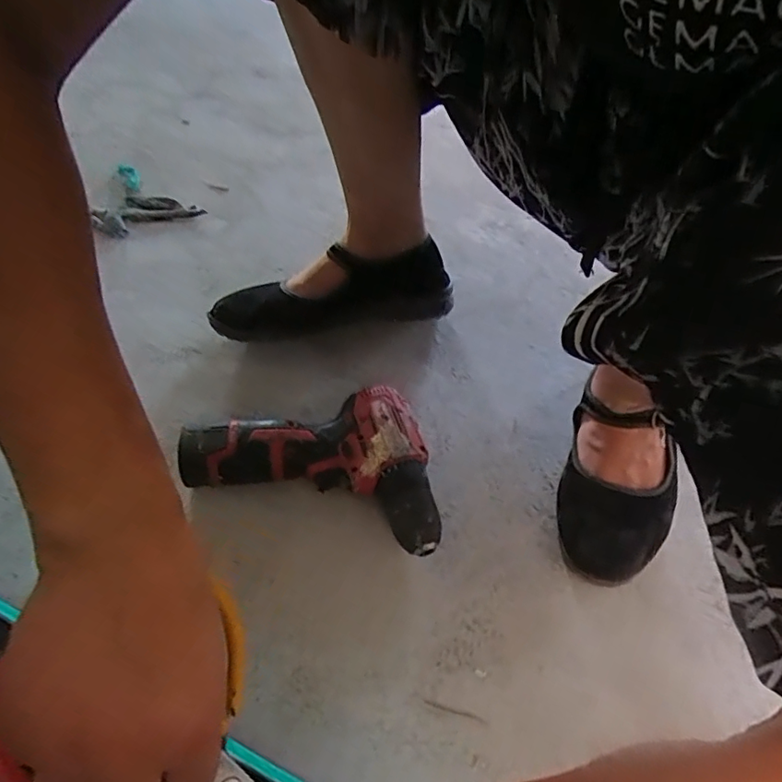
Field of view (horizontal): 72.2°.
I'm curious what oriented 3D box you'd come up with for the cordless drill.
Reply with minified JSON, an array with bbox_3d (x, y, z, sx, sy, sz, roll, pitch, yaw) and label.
[{"bbox_3d":[-0.057,0.053,0.463,0.214,0.054,0.125,14,54,5],"label":"cordless drill"}]

